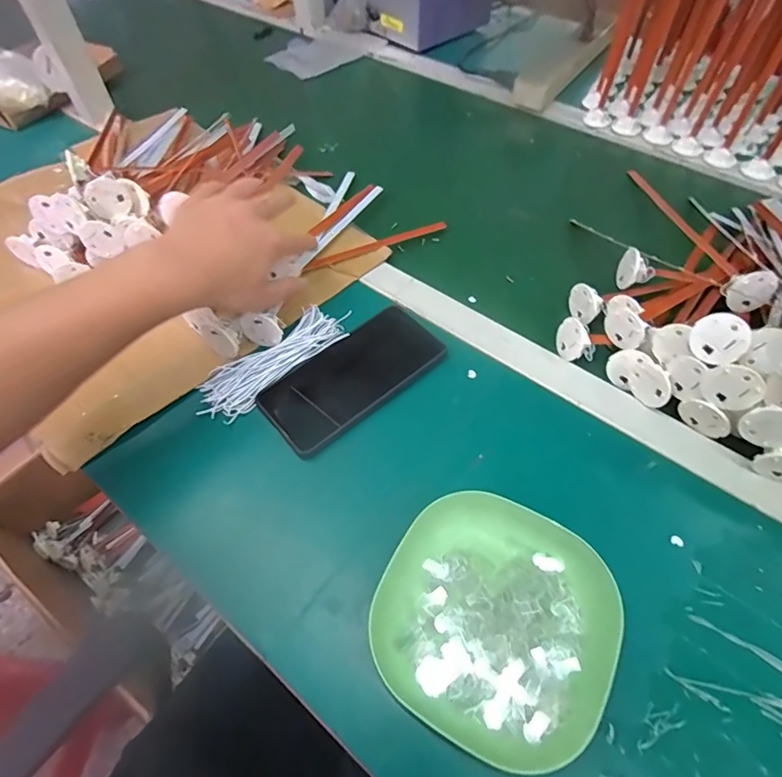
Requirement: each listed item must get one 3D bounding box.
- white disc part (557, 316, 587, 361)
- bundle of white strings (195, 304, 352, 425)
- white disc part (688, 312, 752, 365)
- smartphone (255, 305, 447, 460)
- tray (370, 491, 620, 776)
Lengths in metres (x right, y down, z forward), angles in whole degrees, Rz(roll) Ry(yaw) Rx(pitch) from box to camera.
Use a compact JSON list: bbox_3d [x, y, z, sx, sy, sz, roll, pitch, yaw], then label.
[{"bbox_3d":[0.165,-0.046,0.437,0.008,0.032,0.034,-3,53,-32],"label":"white disc part"},{"bbox_3d":[-0.106,-0.027,0.437,0.150,0.013,0.051,-38,63,-22],"label":"bundle of white strings"},{"bbox_3d":[0.252,-0.038,0.364,0.004,0.038,0.038,-19,63,-46],"label":"white disc part"},{"bbox_3d":[-0.034,-0.013,0.423,0.160,0.008,0.077,-37,66,-16],"label":"smartphone"},{"bbox_3d":[0.065,0.148,0.307,0.136,0.032,0.139,22,59,15],"label":"tray"}]

